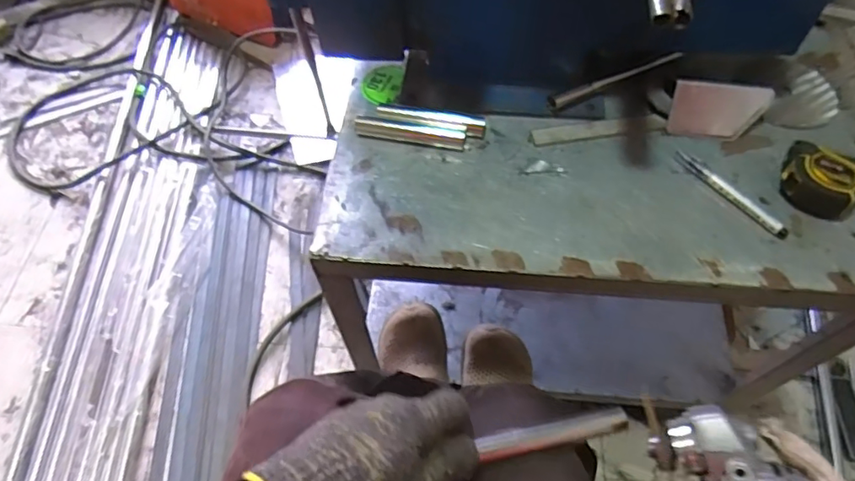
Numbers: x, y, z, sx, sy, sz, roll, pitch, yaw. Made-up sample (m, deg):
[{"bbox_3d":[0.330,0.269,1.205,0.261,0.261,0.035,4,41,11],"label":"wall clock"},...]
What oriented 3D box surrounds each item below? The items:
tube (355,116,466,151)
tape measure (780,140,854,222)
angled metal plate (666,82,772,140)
[{"bbox_3d":[-0.020,-0.124,0.631,0.126,0.016,0.023,8,62,5],"label":"tube"},{"bbox_3d":[0.411,-0.061,0.572,0.069,0.041,0.066,20,61,15],"label":"tape measure"},{"bbox_3d":[0.326,-0.144,0.615,0.099,0.059,0.006,8,22,9],"label":"angled metal plate"}]

